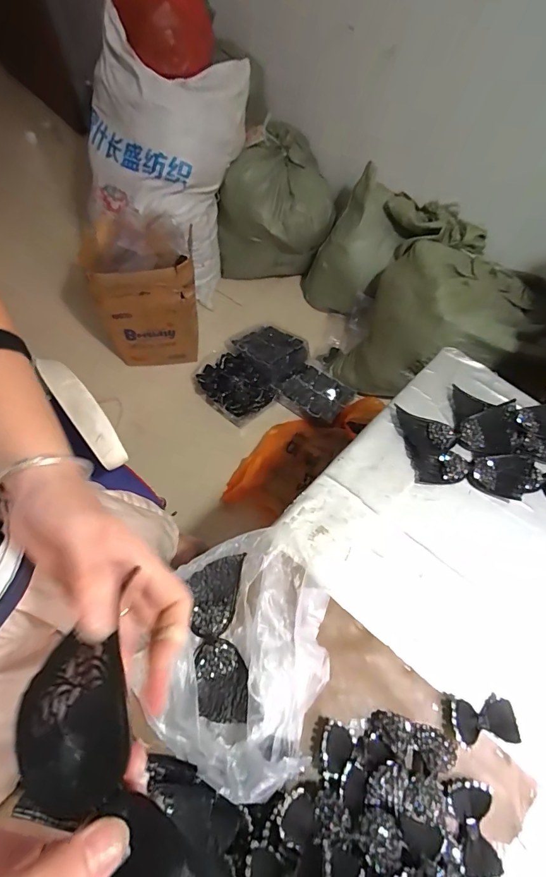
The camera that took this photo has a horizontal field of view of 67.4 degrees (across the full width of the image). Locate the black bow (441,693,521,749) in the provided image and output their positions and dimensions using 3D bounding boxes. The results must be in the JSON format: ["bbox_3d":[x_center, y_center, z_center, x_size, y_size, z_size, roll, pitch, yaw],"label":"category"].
[{"bbox_3d":[0.266,0.358,0.521,0.092,0.025,0.051,1,62,-2],"label":"black bow"}]

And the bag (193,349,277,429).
[{"bbox_3d":[-0.153,-0.214,1.529,0.217,0.112,0.313,-40,71,-21],"label":"bag"}]

